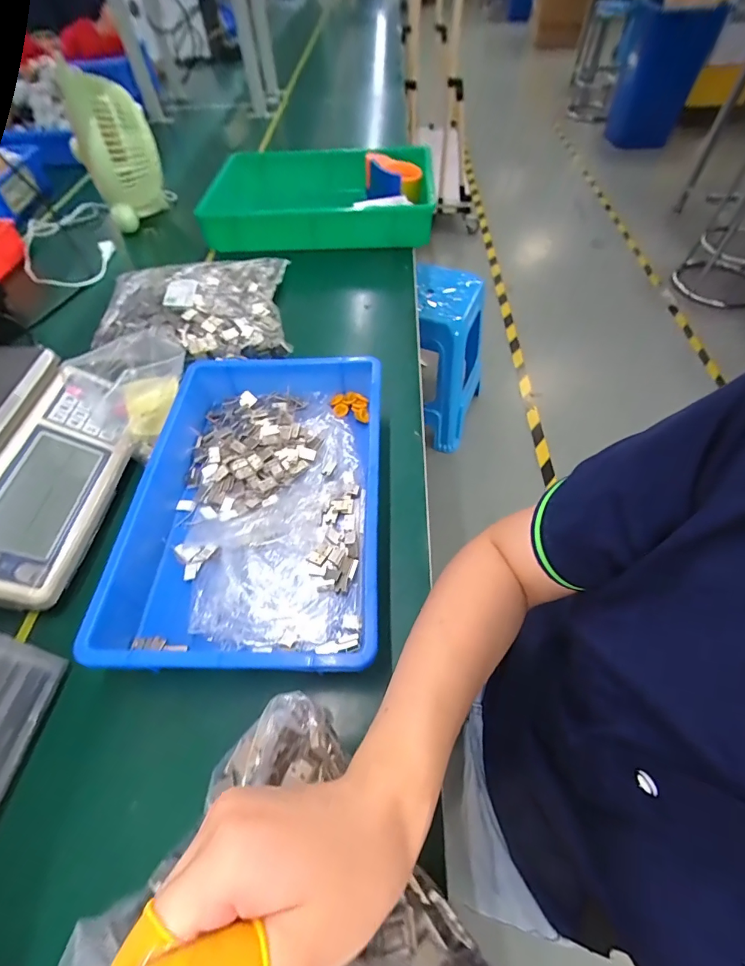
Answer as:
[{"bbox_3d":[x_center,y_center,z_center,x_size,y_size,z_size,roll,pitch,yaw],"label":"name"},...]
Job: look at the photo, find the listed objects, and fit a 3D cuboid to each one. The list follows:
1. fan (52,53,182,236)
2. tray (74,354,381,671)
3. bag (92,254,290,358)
[{"bbox_3d":[-0.485,-0.633,0.810,0.141,0.219,0.083,-29,58,-16],"label":"fan"},{"bbox_3d":[-0.120,0.008,0.454,0.251,0.058,0.362,-1,55,3],"label":"tray"},{"bbox_3d":[-0.273,-0.281,0.658,0.265,0.061,0.234,-9,55,-3],"label":"bag"}]

